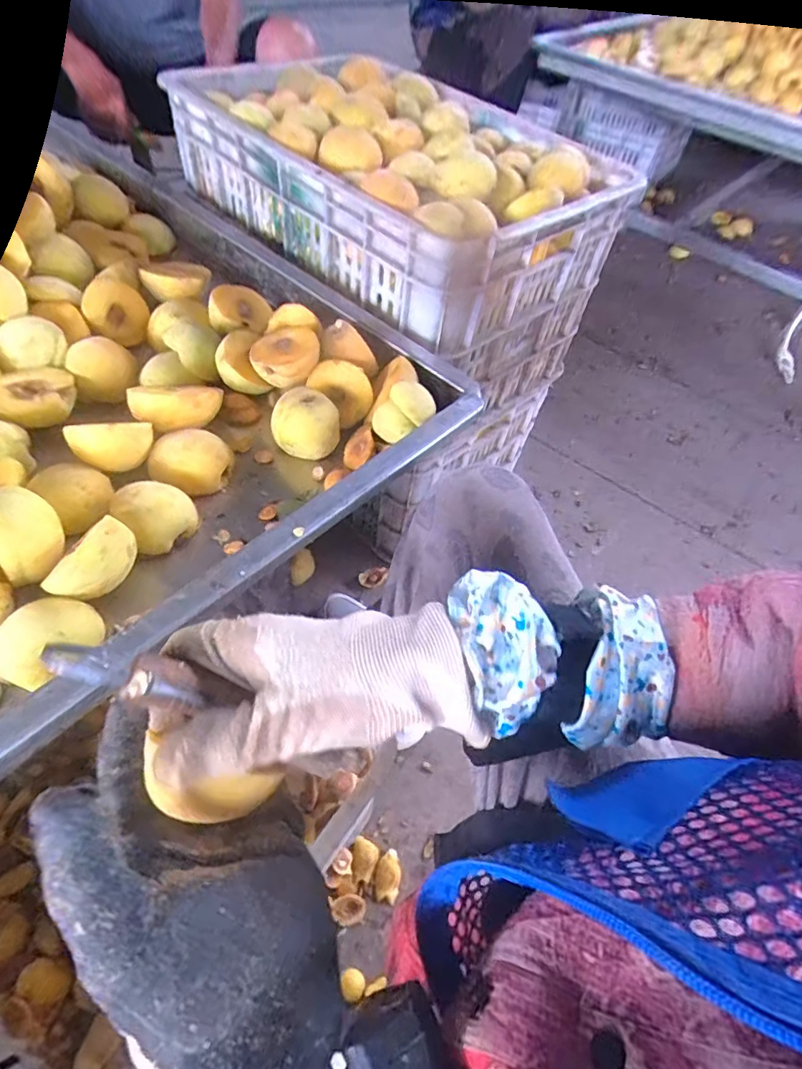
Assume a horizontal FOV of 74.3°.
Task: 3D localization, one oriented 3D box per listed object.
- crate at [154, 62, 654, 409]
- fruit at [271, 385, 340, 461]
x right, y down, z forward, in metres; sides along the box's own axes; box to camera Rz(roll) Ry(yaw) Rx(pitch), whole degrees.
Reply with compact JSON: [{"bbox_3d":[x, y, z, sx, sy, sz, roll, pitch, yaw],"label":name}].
[{"bbox_3d":[-0.018,-0.406,0.705,0.497,0.251,0.338,38,59,19],"label":"crate"},{"bbox_3d":[-0.089,-0.104,0.489,0.059,0.047,0.054,3,54,-5],"label":"fruit"}]

